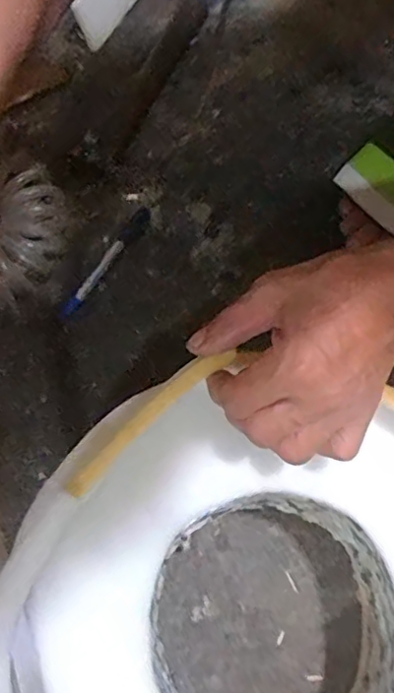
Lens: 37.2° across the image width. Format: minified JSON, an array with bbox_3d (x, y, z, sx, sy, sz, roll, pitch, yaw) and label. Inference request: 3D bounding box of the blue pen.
[{"bbox_3d":[-0.081,-0.078,0.525,0.015,0.008,0.132,29,73,9],"label":"blue pen"}]

